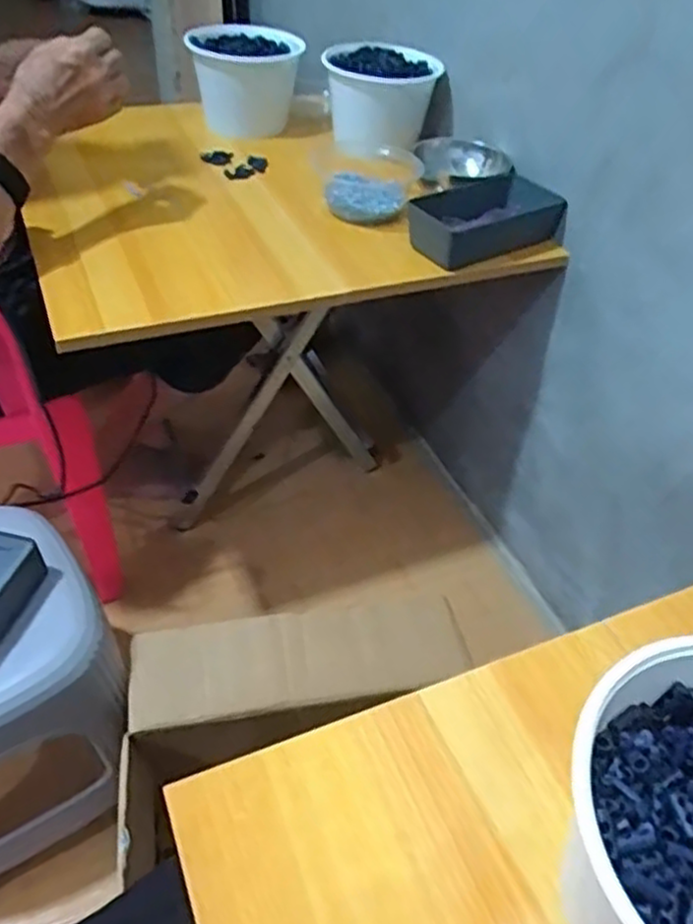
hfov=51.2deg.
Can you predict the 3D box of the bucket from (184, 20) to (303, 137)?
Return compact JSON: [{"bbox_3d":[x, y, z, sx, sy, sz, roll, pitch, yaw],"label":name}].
[{"bbox_3d":[-0.146,-0.568,1.079,0.158,0.116,0.148,3,44,-1],"label":"bucket"}]

